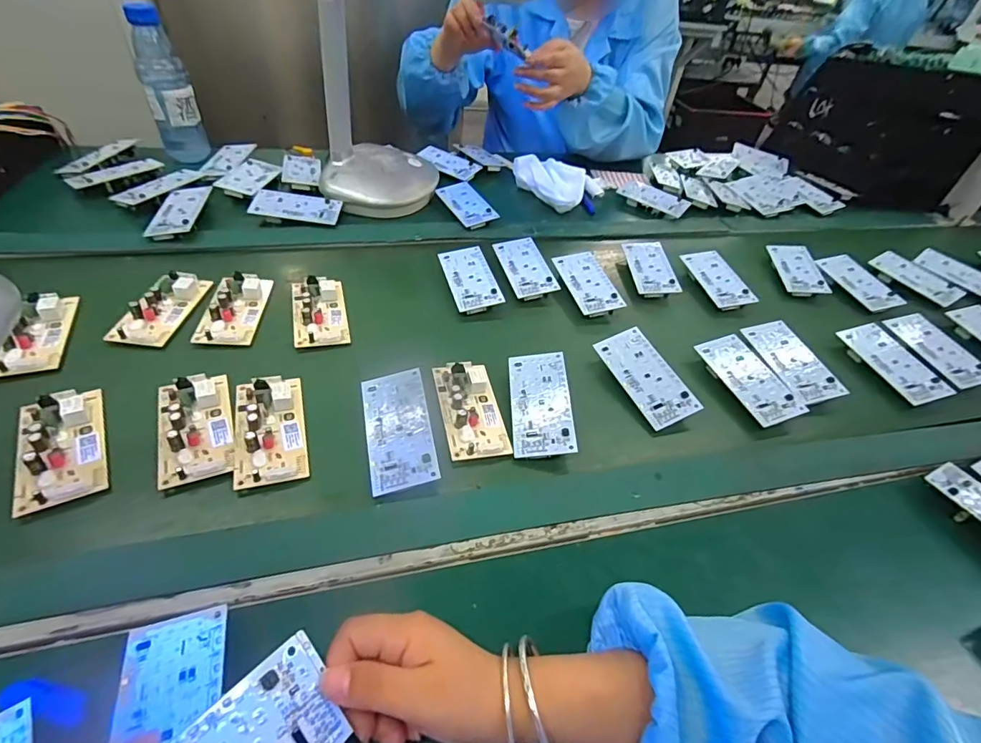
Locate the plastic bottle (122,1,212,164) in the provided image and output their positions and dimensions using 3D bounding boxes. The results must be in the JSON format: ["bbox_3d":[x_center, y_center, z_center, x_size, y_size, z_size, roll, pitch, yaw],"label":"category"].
[{"bbox_3d":[-0.472,-0.411,0.700,0.063,0.189,0.066,-13,48,-21],"label":"plastic bottle"}]

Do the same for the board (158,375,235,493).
[{"bbox_3d":[-0.251,0.043,0.403,0.055,0.018,0.112,-13,48,-22],"label":"board"}]

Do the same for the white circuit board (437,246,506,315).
[{"bbox_3d":[-0.025,-0.115,0.588,0.056,0.018,0.111,-10,47,-19],"label":"white circuit board"}]

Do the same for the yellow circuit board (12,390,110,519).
[{"bbox_3d":[-0.341,0.056,0.377,0.054,0.021,0.113,-19,50,-26],"label":"yellow circuit board"}]

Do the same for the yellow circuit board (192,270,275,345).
[{"bbox_3d":[-0.277,-0.071,0.516,0.054,0.018,0.110,1,44,-8],"label":"yellow circuit board"}]

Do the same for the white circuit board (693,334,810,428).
[{"bbox_3d":[0.273,0.006,0.503,0.054,0.013,0.111,-10,47,-19],"label":"white circuit board"}]

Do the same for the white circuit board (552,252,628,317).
[{"bbox_3d":[0.122,-0.113,0.606,0.054,0.019,0.111,-7,46,-16],"label":"white circuit board"}]

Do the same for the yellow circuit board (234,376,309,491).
[{"bbox_3d":[-0.190,0.047,0.410,0.055,0.018,0.110,-9,46,-18],"label":"yellow circuit board"}]

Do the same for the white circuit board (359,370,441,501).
[{"bbox_3d":[-0.080,0.047,0.413,0.054,0.019,0.113,-6,45,-15],"label":"white circuit board"}]

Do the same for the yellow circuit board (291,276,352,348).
[{"bbox_3d":[-0.190,-0.069,0.529,0.056,0.020,0.113,-8,46,-17],"label":"yellow circuit board"}]

